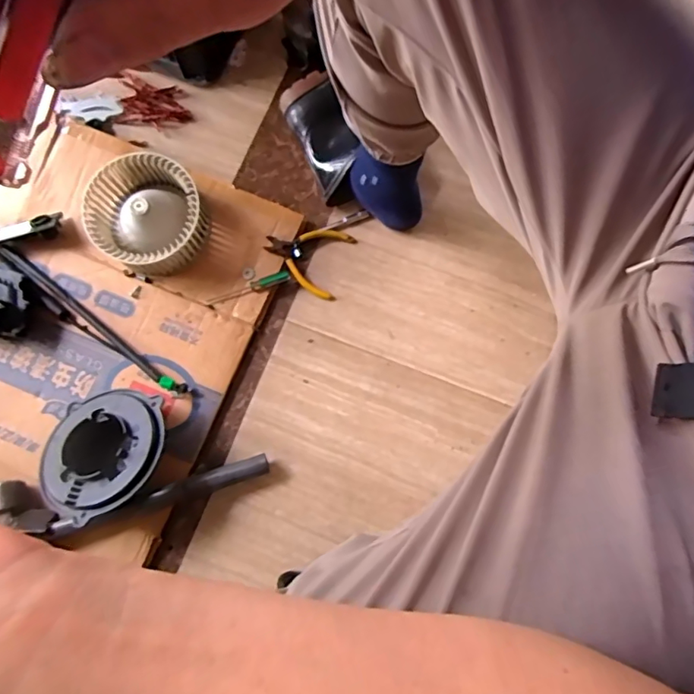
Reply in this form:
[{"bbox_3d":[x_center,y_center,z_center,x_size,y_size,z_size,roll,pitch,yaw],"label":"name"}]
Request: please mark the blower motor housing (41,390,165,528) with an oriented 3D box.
[{"bbox_3d":[-0.291,0.129,0.628,0.141,0.035,0.153,-1,60,11],"label":"blower motor housing"}]

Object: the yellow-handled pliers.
[{"bbox_3d":[-0.056,-0.128,0.728,0.110,0.021,0.100,19,78,2],"label":"yellow-handled pliers"}]

